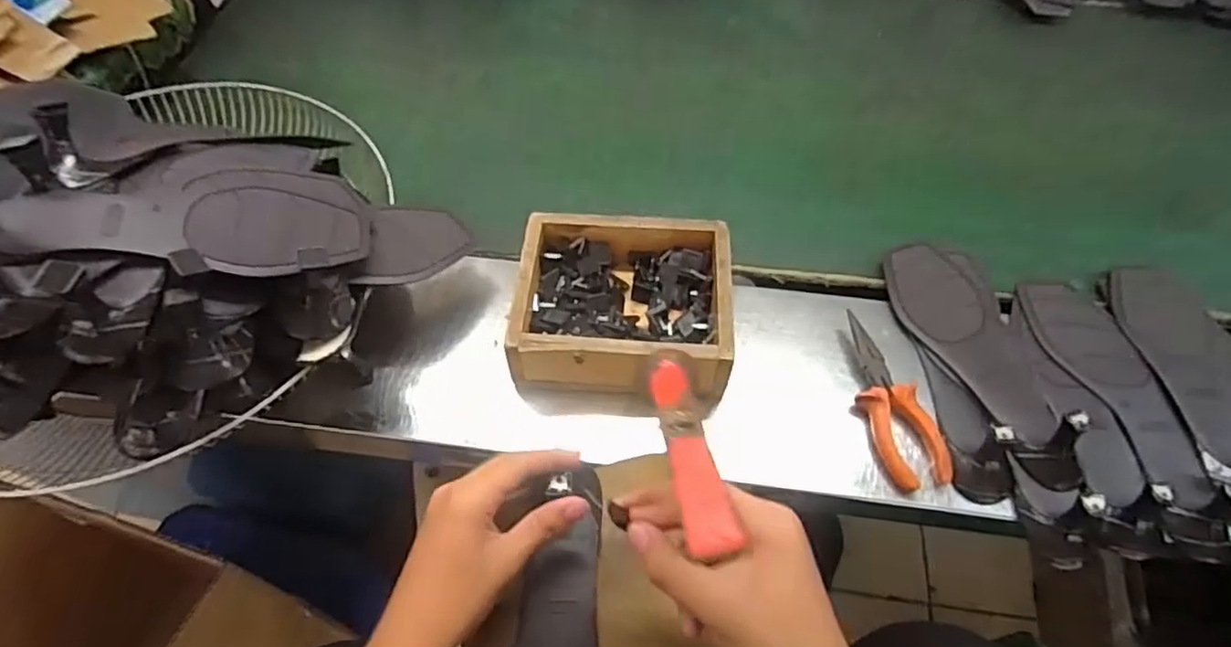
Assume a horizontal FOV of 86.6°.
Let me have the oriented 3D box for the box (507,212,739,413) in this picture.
[{"bbox_3d":[0.008,-0.014,0.570,0.177,0.069,0.163,3,55,3],"label":"box"}]

